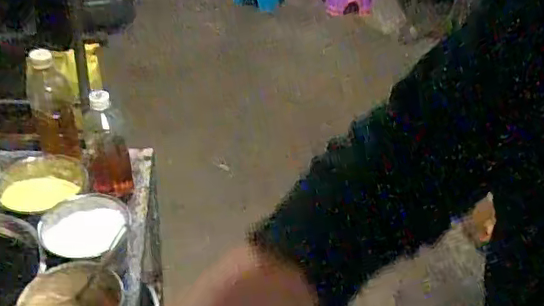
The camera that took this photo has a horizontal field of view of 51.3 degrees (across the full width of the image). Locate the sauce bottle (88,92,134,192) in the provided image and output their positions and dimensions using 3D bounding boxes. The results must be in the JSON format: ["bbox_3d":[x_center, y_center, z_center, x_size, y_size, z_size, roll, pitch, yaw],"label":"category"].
[{"bbox_3d":[-0.259,-0.021,0.897,0.065,0.182,0.055,-3,40,-12],"label":"sauce bottle"}]

